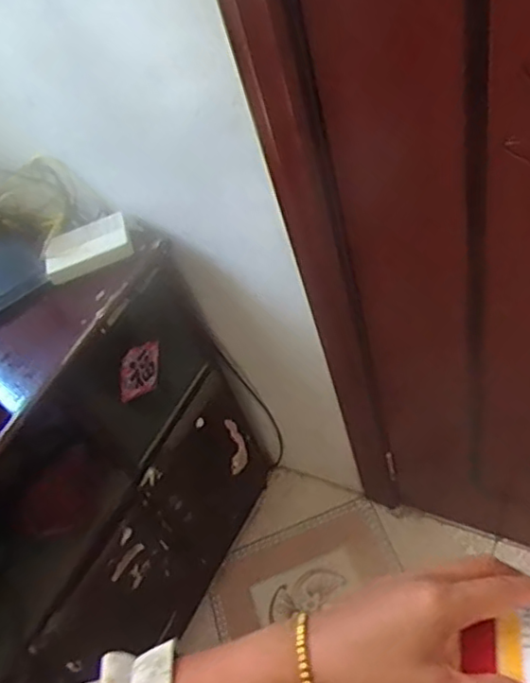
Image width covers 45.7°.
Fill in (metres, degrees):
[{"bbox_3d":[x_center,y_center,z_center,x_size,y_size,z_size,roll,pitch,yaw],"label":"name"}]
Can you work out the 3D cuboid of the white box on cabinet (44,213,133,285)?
[{"bbox_3d":[-0.271,-0.141,0.956,0.130,0.048,0.051,-23,50,-14],"label":"white box on cabinet"}]

